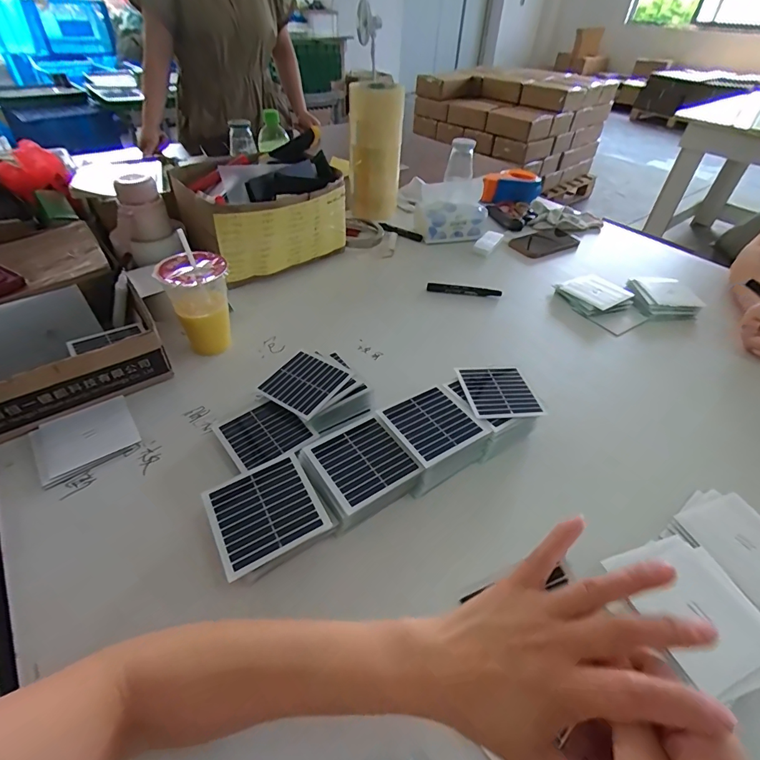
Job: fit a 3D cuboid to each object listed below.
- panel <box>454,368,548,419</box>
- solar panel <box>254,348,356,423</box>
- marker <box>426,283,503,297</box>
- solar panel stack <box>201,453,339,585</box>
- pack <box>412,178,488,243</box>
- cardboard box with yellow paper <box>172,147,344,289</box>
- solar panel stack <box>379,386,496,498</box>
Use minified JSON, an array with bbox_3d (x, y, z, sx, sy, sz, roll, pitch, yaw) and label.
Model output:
[{"bbox_3d":[0.142,0.014,0.499,0.084,0.004,0.082,-5,44,-11],"label":"panel"},{"bbox_3d":[-0.089,0.002,0.506,0.082,0.006,0.088,26,53,22],"label":"solar panel"},{"bbox_3d":[0.153,-0.162,0.748,0.134,0.015,0.013,4,43,1],"label":"marker"},{"bbox_3d":[-0.102,0.127,0.385,0.095,0.037,0.089,-24,52,-20],"label":"solar panel stack"},{"bbox_3d":[0.152,-0.359,0.892,0.147,0.094,0.094,-5,44,-8],"label":"pack"},{"bbox_3d":[-0.213,-0.311,0.772,0.257,0.161,0.196,-26,50,-27],"label":"cardboard box with yellow paper"},{"bbox_3d":[0.060,0.062,0.463,0.094,0.046,0.092,-21,48,-23],"label":"solar panel stack"}]

